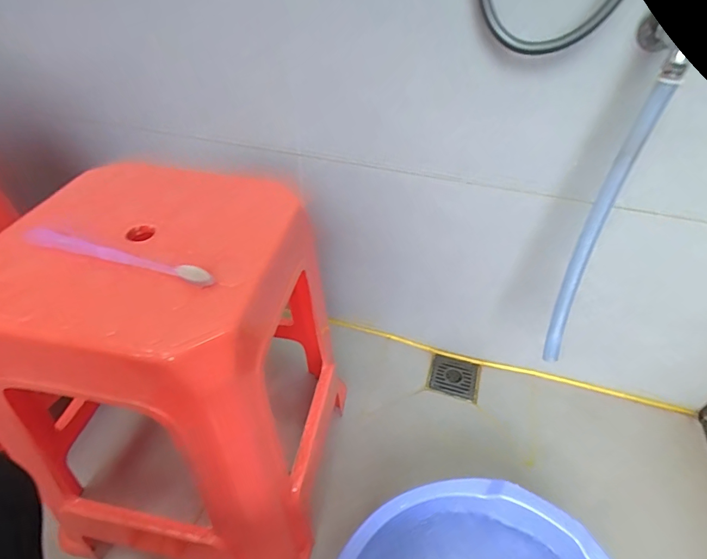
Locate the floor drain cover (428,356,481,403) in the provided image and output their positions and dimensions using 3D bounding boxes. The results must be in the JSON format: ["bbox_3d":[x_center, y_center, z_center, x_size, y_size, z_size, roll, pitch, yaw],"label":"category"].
[{"bbox_3d":[0.206,0.200,0.857,0.095,0.009,0.089,13,43,12],"label":"floor drain cover"}]

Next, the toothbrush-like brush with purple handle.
[{"bbox_3d":[-0.213,-0.021,0.376,0.192,0.015,0.016,13,43,12],"label":"toothbrush-like brush with purple handle"}]

